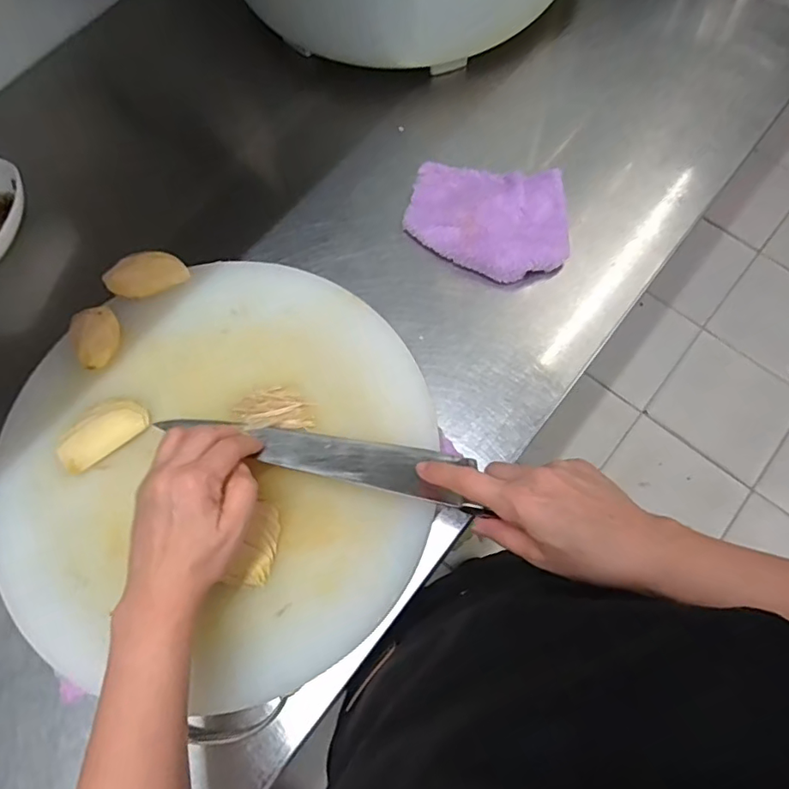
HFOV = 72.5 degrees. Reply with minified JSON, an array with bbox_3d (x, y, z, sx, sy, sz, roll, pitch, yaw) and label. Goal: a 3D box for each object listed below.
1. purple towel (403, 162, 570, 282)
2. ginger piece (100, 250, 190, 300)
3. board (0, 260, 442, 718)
[{"bbox_3d":[0.090,-0.169,0.518,0.152,0.027,0.118,10,73,4],"label":"purple towel"},{"bbox_3d":[-0.224,-0.108,0.487,0.066,0.023,0.033,-22,74,-6],"label":"ginger piece"},{"bbox_3d":[-0.146,0.062,0.448,0.360,0.028,0.343,0,73,1],"label":"board"}]

